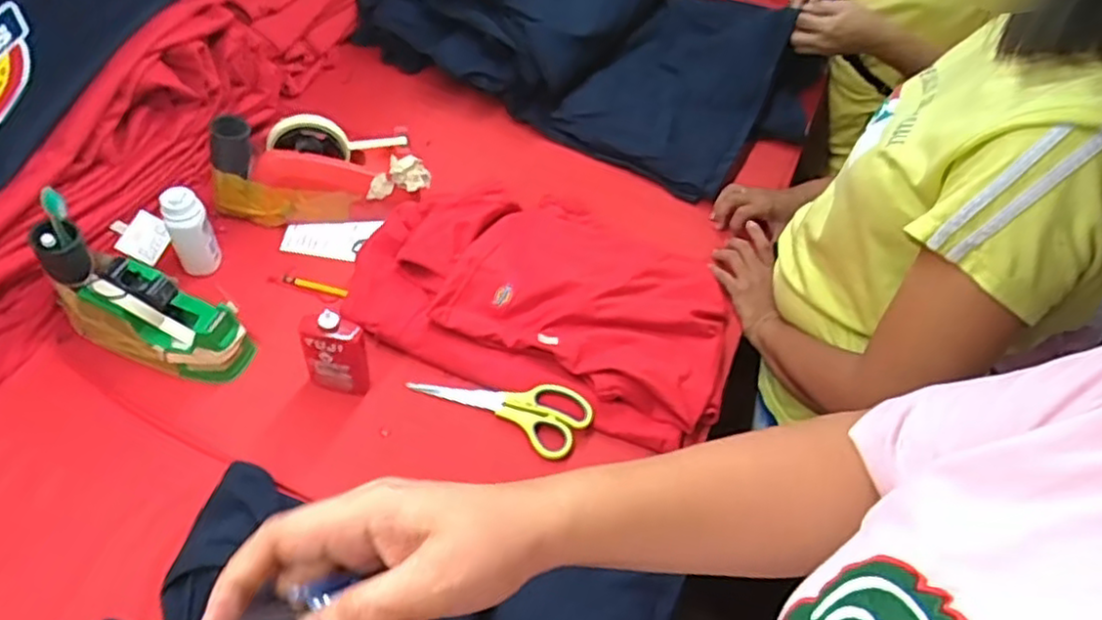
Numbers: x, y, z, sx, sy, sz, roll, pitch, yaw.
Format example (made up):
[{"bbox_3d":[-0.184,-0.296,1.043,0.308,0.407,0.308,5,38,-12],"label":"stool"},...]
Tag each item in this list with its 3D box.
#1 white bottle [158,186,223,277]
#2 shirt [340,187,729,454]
[{"bbox_3d":[-0.378,-0.079,0.732,0.040,0.102,0.033,-24,57,-24],"label":"white bottle"},{"bbox_3d":[0.002,-0.025,0.785,0.417,0.054,0.266,21,54,3],"label":"shirt"}]

